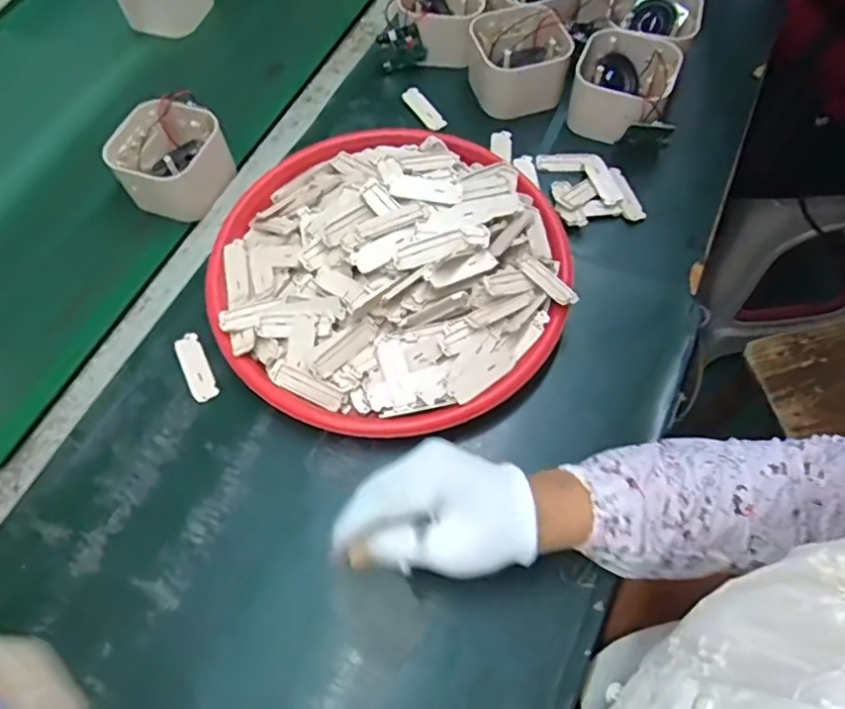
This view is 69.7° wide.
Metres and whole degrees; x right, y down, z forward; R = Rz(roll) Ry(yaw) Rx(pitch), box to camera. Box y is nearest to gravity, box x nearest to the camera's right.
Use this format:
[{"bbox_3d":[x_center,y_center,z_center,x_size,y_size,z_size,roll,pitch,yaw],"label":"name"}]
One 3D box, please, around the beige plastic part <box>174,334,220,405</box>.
[{"bbox_3d":[-0.183,0.010,0.491,0.021,0.004,0.061,-25,64,-10],"label":"beige plastic part"}]

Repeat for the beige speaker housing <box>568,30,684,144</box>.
[{"bbox_3d":[0.193,-0.261,0.593,0.091,0.063,0.092,27,68,13],"label":"beige speaker housing"}]

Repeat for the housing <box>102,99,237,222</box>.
[{"bbox_3d":[-0.237,-0.184,0.569,0.092,0.054,0.095,18,65,11],"label":"housing"}]

